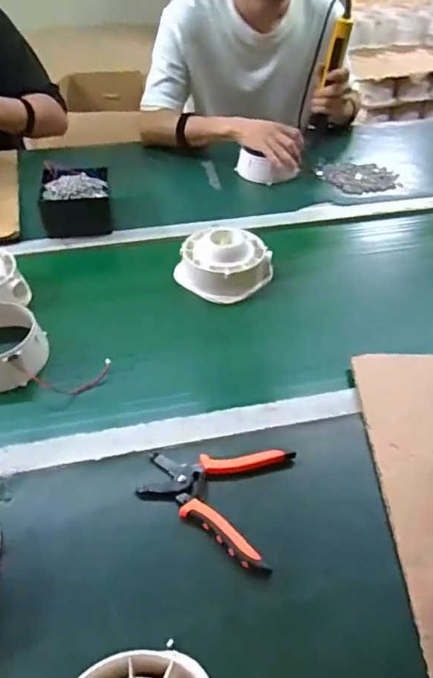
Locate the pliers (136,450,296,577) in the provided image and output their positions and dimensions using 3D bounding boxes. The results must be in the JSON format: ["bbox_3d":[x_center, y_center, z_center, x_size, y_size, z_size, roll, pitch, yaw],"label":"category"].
[{"bbox_3d":[-0.002,0.153,0.538,0.151,0.013,0.132,16,45,14],"label":"pliers"}]

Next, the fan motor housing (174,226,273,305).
[{"bbox_3d":[0.010,-0.119,0.822,0.127,0.081,0.125,1,43,-1],"label":"fan motor housing"}]

